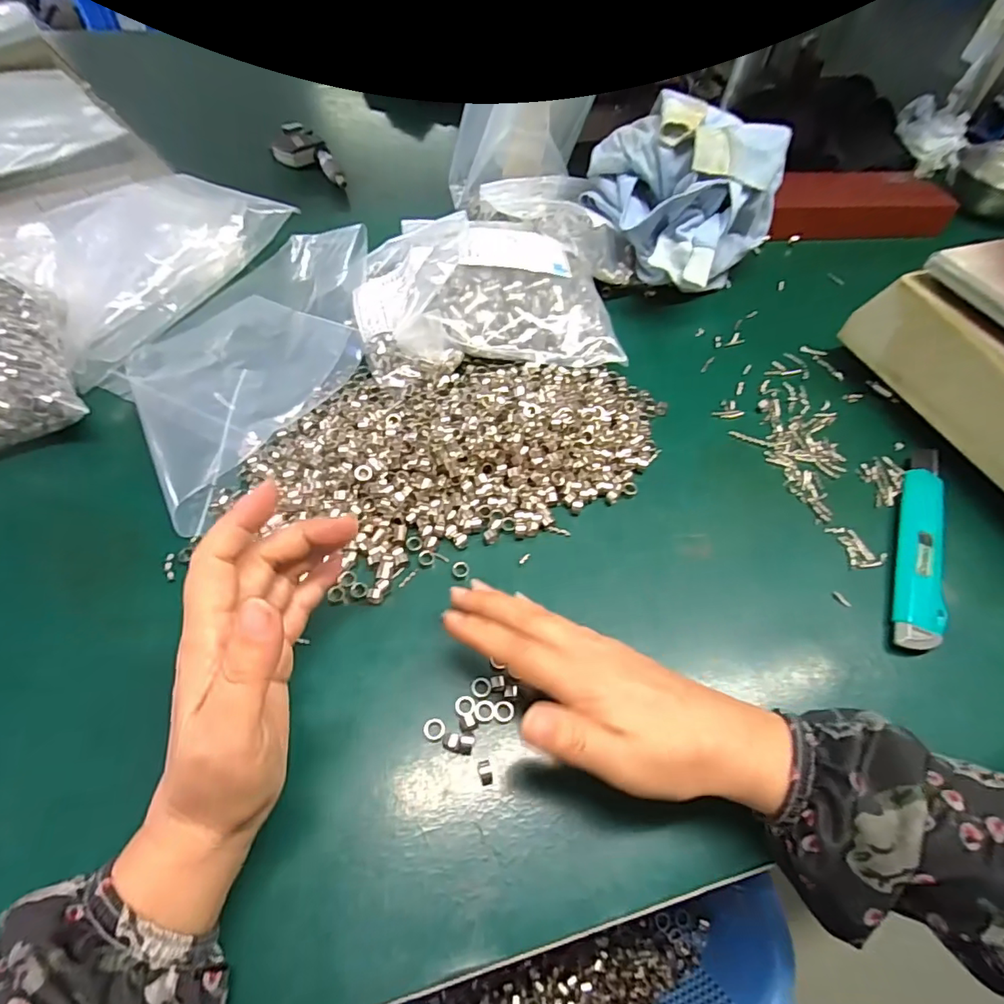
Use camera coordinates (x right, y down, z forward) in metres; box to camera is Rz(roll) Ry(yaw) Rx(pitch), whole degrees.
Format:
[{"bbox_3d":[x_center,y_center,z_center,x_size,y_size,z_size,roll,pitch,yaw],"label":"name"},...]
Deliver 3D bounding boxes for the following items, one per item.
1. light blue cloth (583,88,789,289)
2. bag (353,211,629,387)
[{"bbox_3d":[0.156,-0.280,0.476,0.138,0.101,0.163,-35,66,-24],"label":"light blue cloth"},{"bbox_3d":[-0.016,-0.184,0.440,0.209,0.055,0.158,-7,57,-9],"label":"bag"}]

